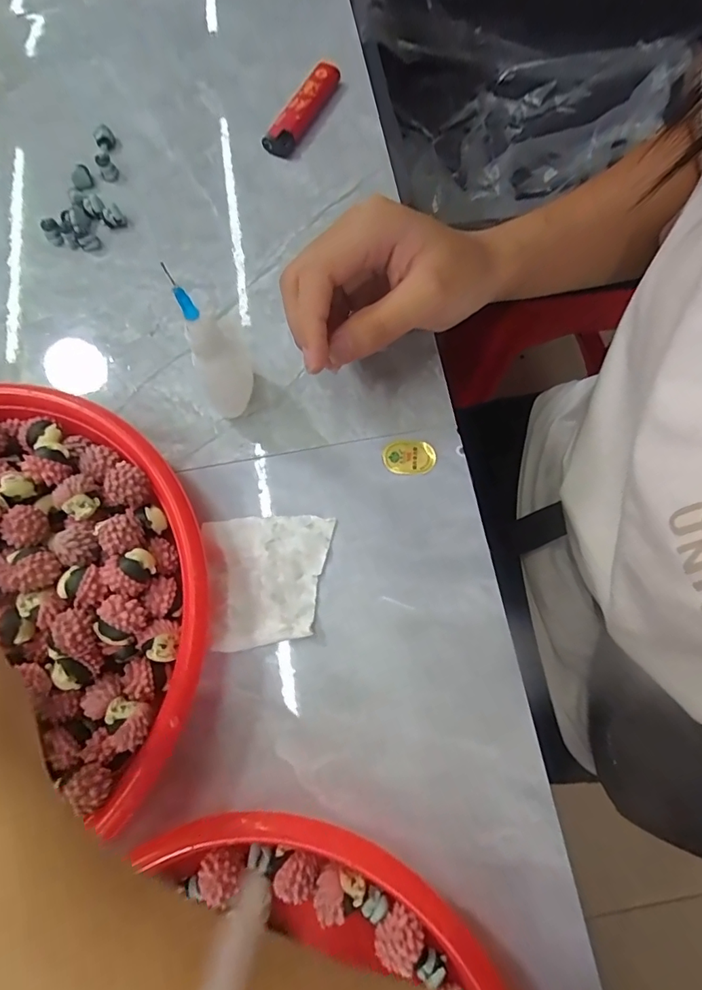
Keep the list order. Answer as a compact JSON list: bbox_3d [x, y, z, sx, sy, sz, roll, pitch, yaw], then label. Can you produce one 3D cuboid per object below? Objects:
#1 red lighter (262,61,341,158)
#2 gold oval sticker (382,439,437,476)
[{"bbox_3d":[-0.032,-0.261,0.322,0.017,0.015,0.081,25,77,9],"label":"red lighter"},{"bbox_3d":[0.031,-0.021,0.259,0.028,0.004,0.019,-3,74,1],"label":"gold oval sticker"}]

